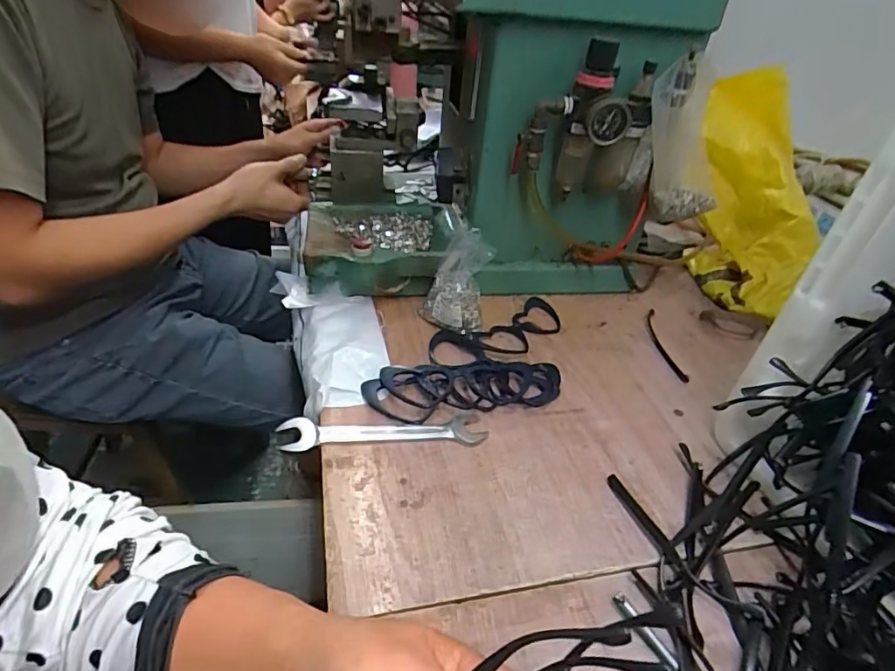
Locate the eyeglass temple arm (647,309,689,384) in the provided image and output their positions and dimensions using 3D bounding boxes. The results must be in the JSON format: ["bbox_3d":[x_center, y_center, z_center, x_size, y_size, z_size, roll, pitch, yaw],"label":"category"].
[{"bbox_3d":[0.253,0.008,0.625,0.018,0.006,0.140,6,36,0],"label":"eyeglass temple arm"}]

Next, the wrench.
[{"bbox_3d":[-0.056,0.087,0.469,0.178,0.006,0.033,2,36,-7],"label":"wrench"}]

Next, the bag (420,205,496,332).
[{"bbox_3d":[0.010,-0.066,0.601,0.072,0.126,0.048,8,-5,2],"label":"bag"}]

